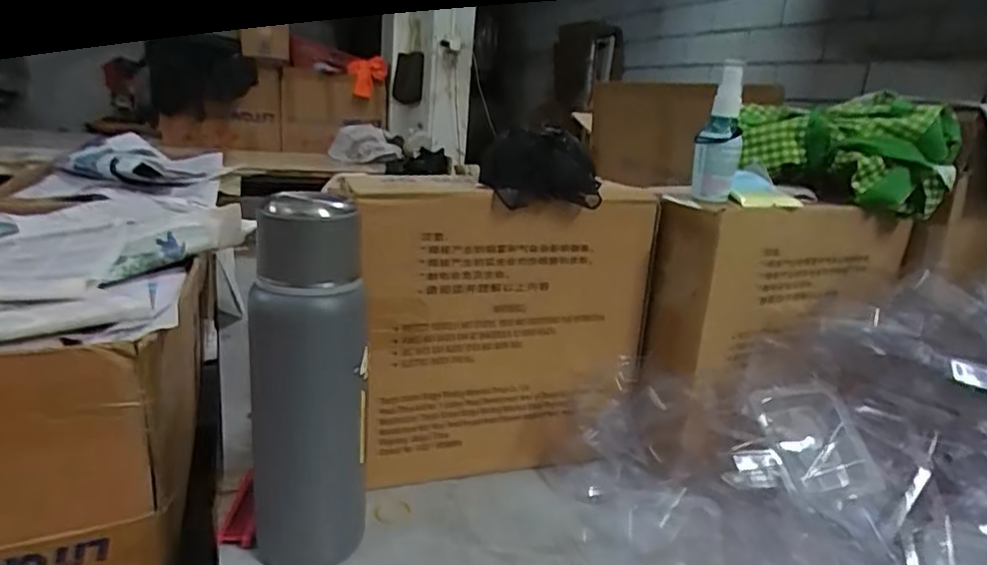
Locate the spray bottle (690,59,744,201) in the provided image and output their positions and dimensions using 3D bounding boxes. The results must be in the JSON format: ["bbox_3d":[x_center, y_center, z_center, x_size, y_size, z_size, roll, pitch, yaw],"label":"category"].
[{"bbox_3d":[0.202,-0.132,0.549,0.038,0.118,0.031,10,18,16],"label":"spray bottle"}]

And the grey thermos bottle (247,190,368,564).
[{"bbox_3d":[-0.136,0.072,0.454,0.080,0.269,0.084,0,18,-17],"label":"grey thermos bottle"}]

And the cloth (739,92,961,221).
[{"bbox_3d":[0.355,-0.137,0.635,0.198,0.098,0.095,19,22,37],"label":"cloth"}]

